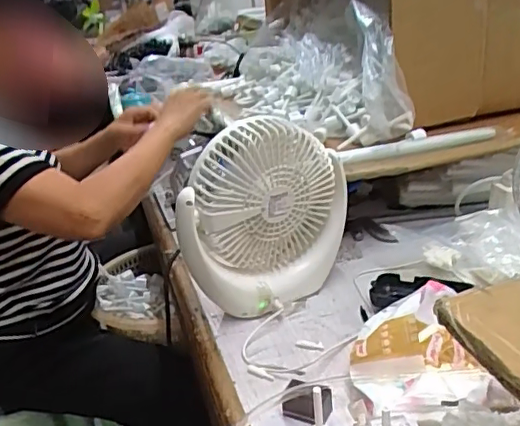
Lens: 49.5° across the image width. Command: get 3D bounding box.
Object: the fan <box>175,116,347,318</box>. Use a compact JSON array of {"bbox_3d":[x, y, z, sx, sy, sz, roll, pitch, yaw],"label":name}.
[{"bbox_3d":[0.008,0.007,0.629,0.190,0.214,0.048,-19,25,-25],"label":"fan"}]

